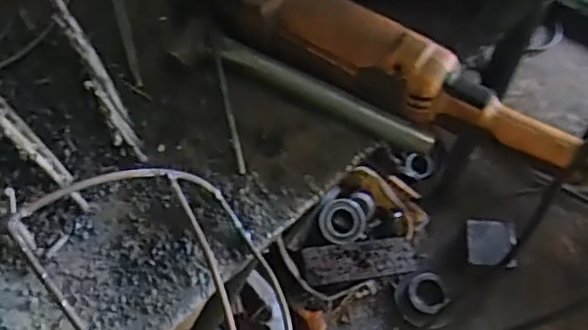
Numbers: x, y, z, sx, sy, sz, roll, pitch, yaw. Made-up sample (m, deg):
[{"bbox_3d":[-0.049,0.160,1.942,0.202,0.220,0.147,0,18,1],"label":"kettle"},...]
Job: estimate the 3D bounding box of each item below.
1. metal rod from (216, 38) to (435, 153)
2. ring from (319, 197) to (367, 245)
[{"bbox_3d":[0.024,-0.059,0.513,0.197,0.019,0.020,25,66,14],"label":"metal rod"},{"bbox_3d":[0.097,0.111,1.212,0.093,0.026,0.084,-23,64,-10],"label":"ring"}]

